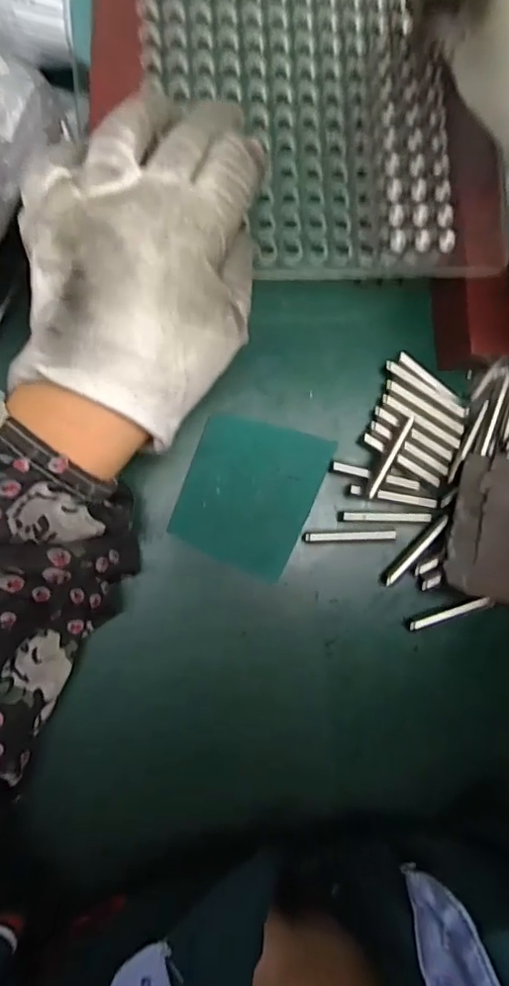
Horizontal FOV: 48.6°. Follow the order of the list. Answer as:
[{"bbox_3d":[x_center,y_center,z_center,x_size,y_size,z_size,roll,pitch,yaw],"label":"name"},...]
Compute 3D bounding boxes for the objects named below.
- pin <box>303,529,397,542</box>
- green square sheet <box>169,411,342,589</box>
[{"bbox_3d":[0.050,0.022,0.295,0.047,0.005,0.006,-2,87,-11],"label":"pin"},{"bbox_3d":[-0.002,0.001,0.290,0.066,0.004,0.076,20,93,-9],"label":"green square sheet"}]

